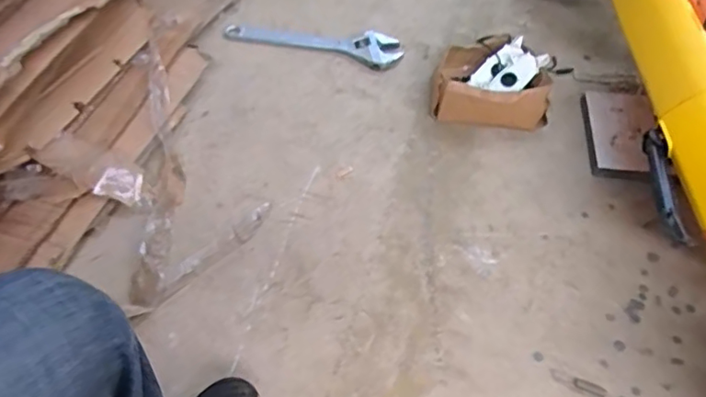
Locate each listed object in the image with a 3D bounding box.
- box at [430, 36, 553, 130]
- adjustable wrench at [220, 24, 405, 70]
[{"bbox_3d":[0.242,-0.212,1.006,0.207,0.082,0.177,-2,57,-6],"label":"box"},{"bbox_3d":[-0.078,-0.309,1.082,0.347,0.025,0.074,11,56,3],"label":"adjustable wrench"}]

